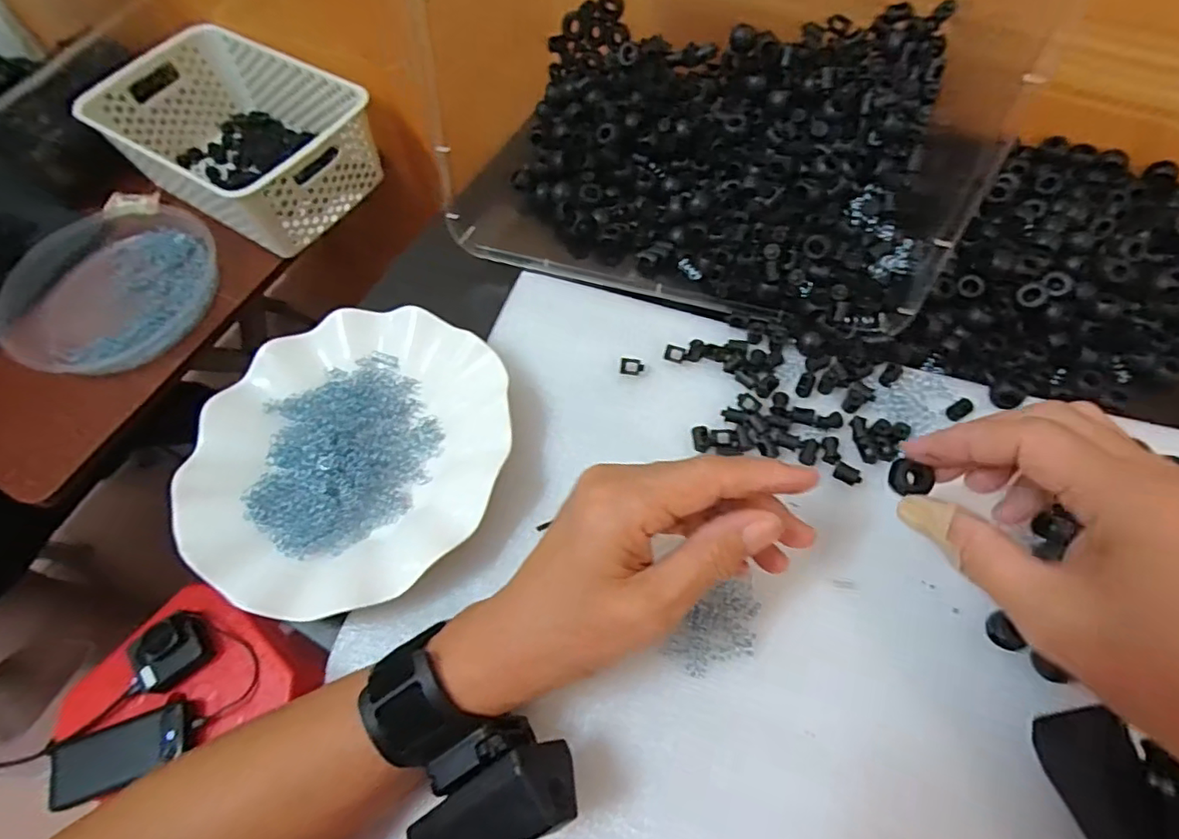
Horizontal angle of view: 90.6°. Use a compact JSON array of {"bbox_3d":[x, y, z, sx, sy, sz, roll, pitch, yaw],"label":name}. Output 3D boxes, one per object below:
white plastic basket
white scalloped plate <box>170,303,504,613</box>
[{"bbox_3d":[-0.428,-0.343,0.717,0.313,0.111,0.204,28,68,17],"label":"white plastic basket"},{"bbox_3d":[-0.137,0.016,0.328,0.177,0.027,0.176,-2,63,3],"label":"white scalloped plate"}]

